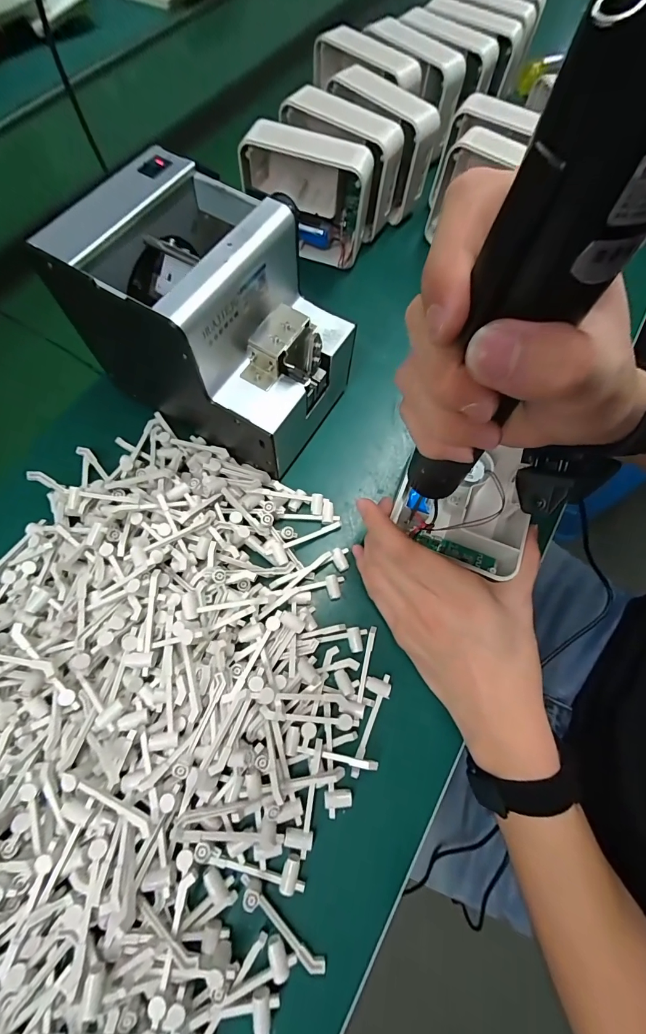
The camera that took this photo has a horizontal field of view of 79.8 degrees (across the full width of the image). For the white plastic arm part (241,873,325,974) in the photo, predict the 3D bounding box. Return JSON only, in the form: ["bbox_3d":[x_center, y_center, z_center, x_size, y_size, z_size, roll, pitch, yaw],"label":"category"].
[{"bbox_3d":[-0.026,0.250,0.235,0.068,0.017,0.011,42,74,13],"label":"white plastic arm part"}]

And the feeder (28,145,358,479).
[{"bbox_3d":[-0.066,-0.139,0.305,0.143,0.141,0.122,28,71,9],"label":"feeder"}]

